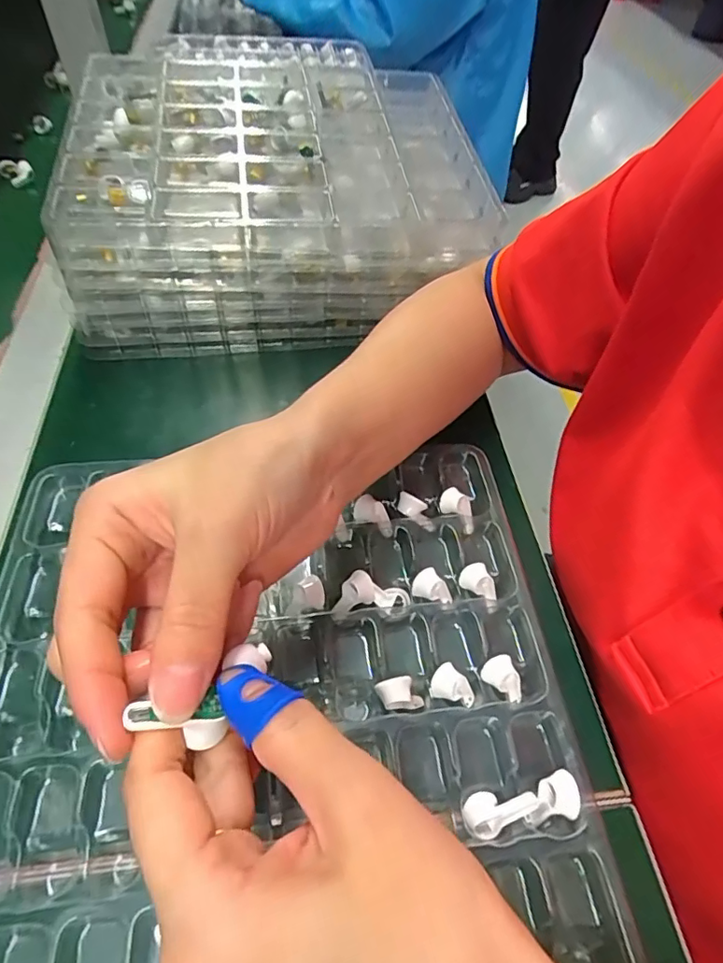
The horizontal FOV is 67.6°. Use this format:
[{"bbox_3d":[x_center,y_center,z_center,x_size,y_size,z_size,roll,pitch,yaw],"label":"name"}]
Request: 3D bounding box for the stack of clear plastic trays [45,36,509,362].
[{"bbox_3d":[-0.069,-0.240,0.450,0.301,0.102,0.269,-6,54,-10],"label":"stack of clear plastic trays"}]

